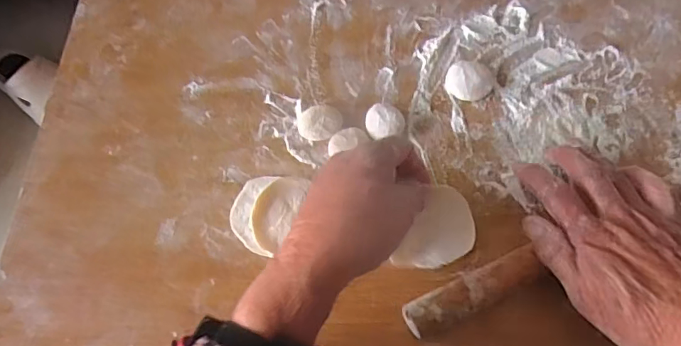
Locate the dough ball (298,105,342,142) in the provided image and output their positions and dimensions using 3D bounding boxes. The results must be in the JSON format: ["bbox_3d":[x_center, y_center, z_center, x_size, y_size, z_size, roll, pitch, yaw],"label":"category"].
[{"bbox_3d":[-0.017,-0.041,0.405,0.036,0.015,0.030,-14,64,-3],"label":"dough ball"}]

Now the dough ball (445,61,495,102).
[{"bbox_3d":[0.112,-0.081,0.415,0.040,0.012,0.037,-2,64,3],"label":"dough ball"}]

